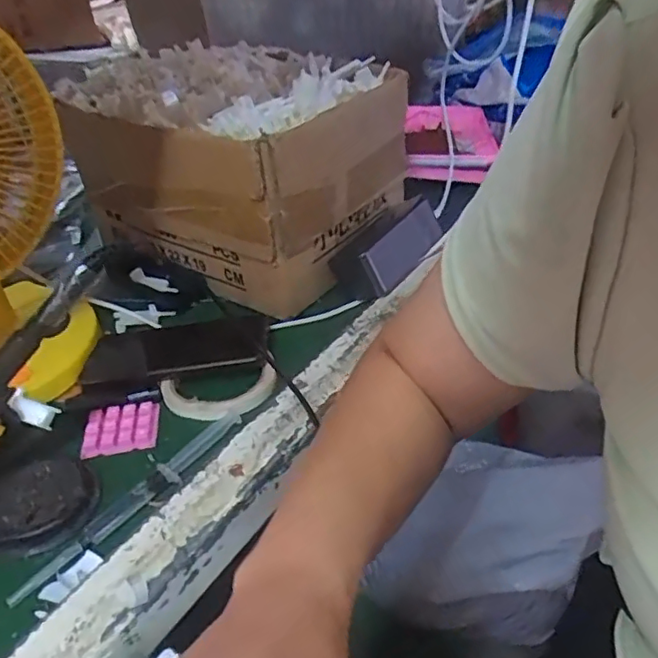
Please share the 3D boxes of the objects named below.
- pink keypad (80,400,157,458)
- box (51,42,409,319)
[{"bbox_3d":[-0.170,0.081,0.494,0.058,0.013,0.047,-10,37,-4],"label":"pink keypad"},{"bbox_3d":[-0.091,-0.185,0.666,0.294,0.188,0.263,22,45,32],"label":"box"}]

